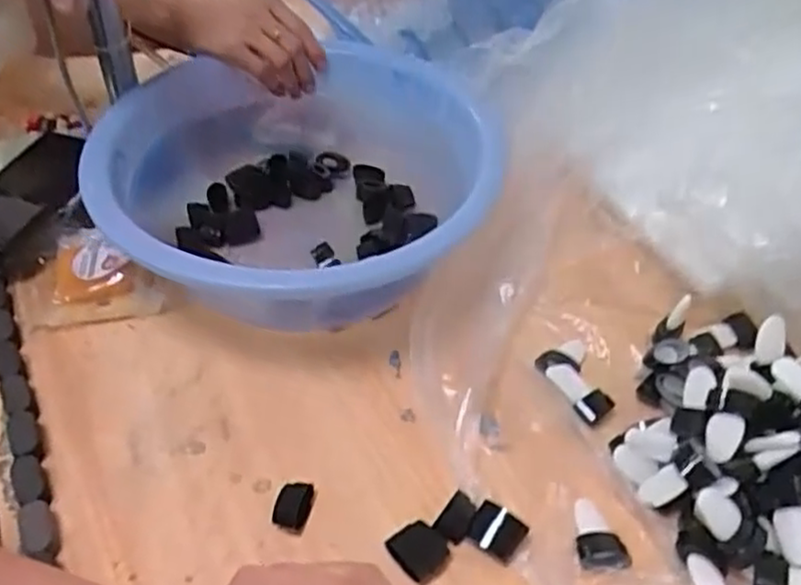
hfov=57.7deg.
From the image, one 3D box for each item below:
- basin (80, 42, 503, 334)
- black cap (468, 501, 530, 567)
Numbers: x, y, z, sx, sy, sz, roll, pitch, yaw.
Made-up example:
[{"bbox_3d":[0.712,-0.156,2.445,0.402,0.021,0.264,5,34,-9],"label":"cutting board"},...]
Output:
[{"bbox_3d":[-0.081,-0.091,0.619,0.319,0.106,0.312,1,46,-1],"label":"basin"},{"bbox_3d":[0.062,0.154,0.467,0.035,0.020,0.026,27,51,22],"label":"black cap"}]

